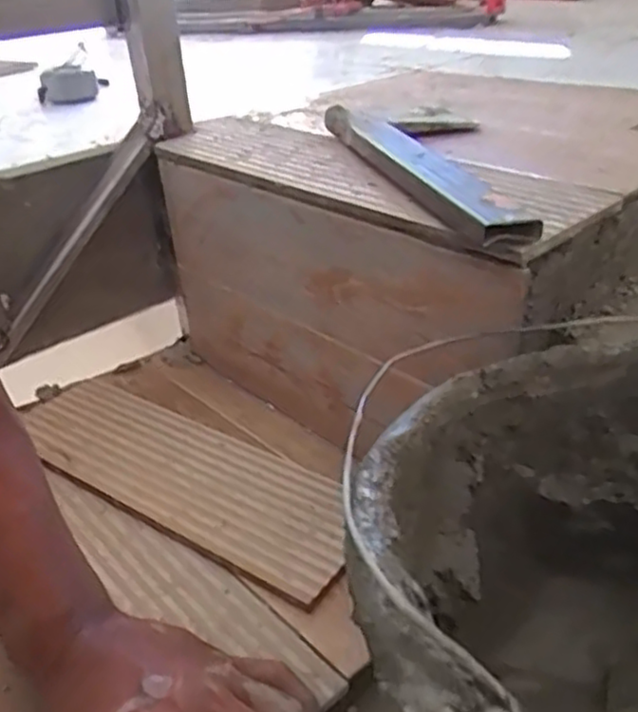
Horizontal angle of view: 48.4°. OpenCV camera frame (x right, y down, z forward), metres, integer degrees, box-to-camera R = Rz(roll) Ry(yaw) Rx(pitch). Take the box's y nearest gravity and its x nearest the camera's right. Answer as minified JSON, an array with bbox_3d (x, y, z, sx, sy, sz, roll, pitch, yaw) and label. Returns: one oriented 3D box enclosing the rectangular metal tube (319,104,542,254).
[{"bbox_3d":[0.058,-0.122,0.452,0.032,0.022,0.254,-12,32,-12],"label":"rectangular metal tube"}]

